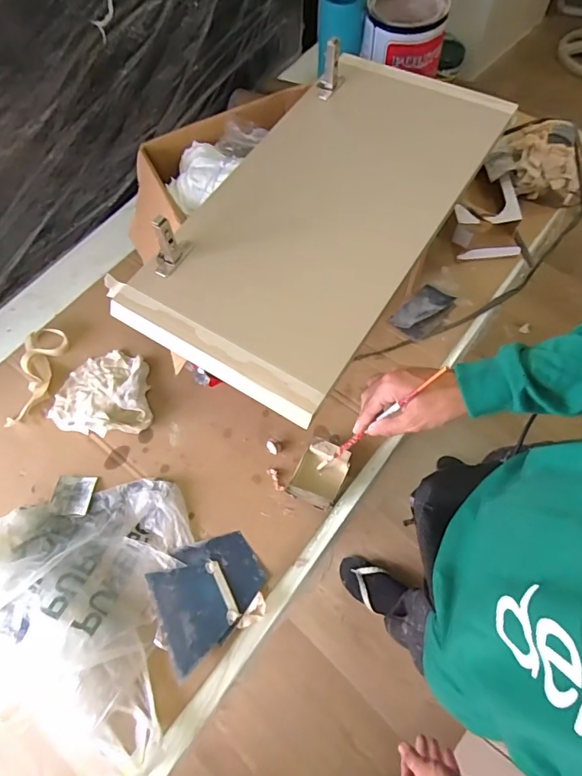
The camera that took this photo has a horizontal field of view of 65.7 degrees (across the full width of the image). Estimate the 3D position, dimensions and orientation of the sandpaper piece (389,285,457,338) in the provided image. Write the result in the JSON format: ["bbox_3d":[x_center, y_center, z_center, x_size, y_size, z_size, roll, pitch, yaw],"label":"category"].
[{"bbox_3d":[0.232,-0.140,0.793,0.112,0.020,0.061,-42,70,-16],"label":"sandpaper piece"}]

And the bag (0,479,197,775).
[{"bbox_3d":[-0.297,0.300,0.600,0.302,0.052,0.350,-4,65,1],"label":"bag"}]

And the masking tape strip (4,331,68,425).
[{"bbox_3d":[-0.432,-0.023,0.769,0.067,0.027,0.175,-1,65,2],"label":"masking tape strip"}]

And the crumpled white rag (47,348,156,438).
[{"bbox_3d":[-0.321,0.006,0.748,0.165,0.031,0.161,-11,65,-3],"label":"crumpled white rag"}]

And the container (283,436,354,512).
[{"bbox_3d":[0.044,0.128,0.673,0.069,0.028,0.097,23,68,13],"label":"container"}]

